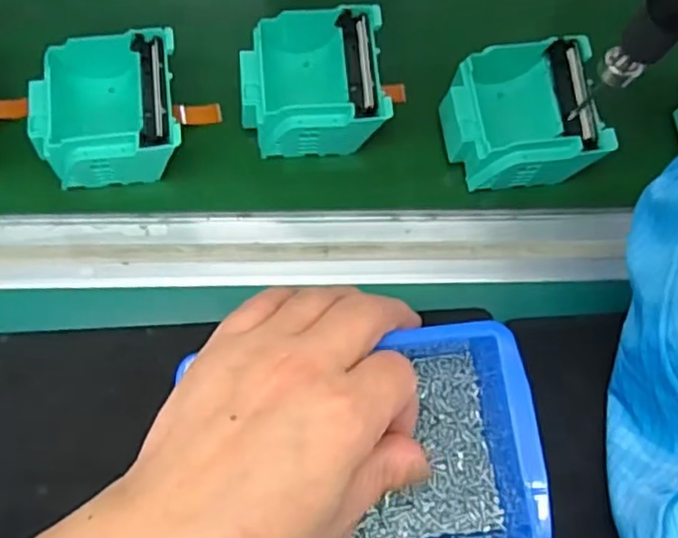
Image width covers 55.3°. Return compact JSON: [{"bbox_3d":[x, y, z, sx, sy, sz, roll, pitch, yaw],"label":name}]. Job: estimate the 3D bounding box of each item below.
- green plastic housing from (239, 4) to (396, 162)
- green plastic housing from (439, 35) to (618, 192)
[{"bbox_3d":[-0.016,-0.106,0.369,0.080,0.038,0.082,-3,71,-4],"label":"green plastic housing"},{"bbox_3d":[0.102,-0.085,0.365,0.080,0.038,0.077,-8,72,-5],"label":"green plastic housing"}]

